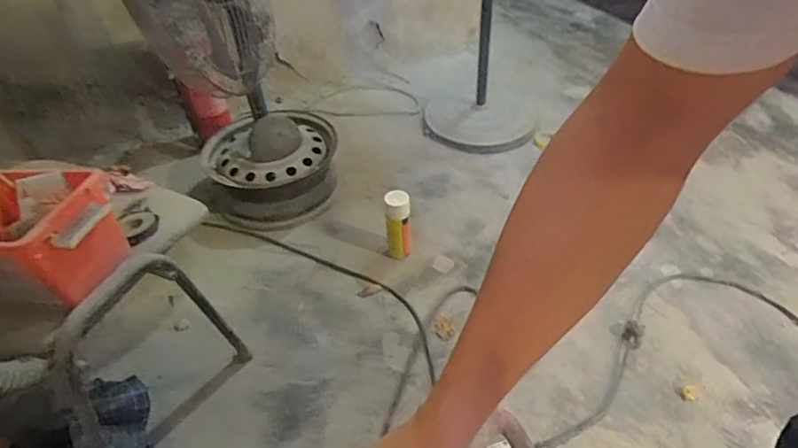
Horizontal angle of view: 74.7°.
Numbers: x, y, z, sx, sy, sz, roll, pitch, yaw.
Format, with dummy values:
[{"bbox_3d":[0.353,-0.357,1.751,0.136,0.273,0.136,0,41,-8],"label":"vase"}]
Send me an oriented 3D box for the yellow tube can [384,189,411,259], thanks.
[{"bbox_3d":[-0.001,0.010,1.425,0.066,0.202,0.070,-3,43,-1],"label":"yellow tube can"}]

